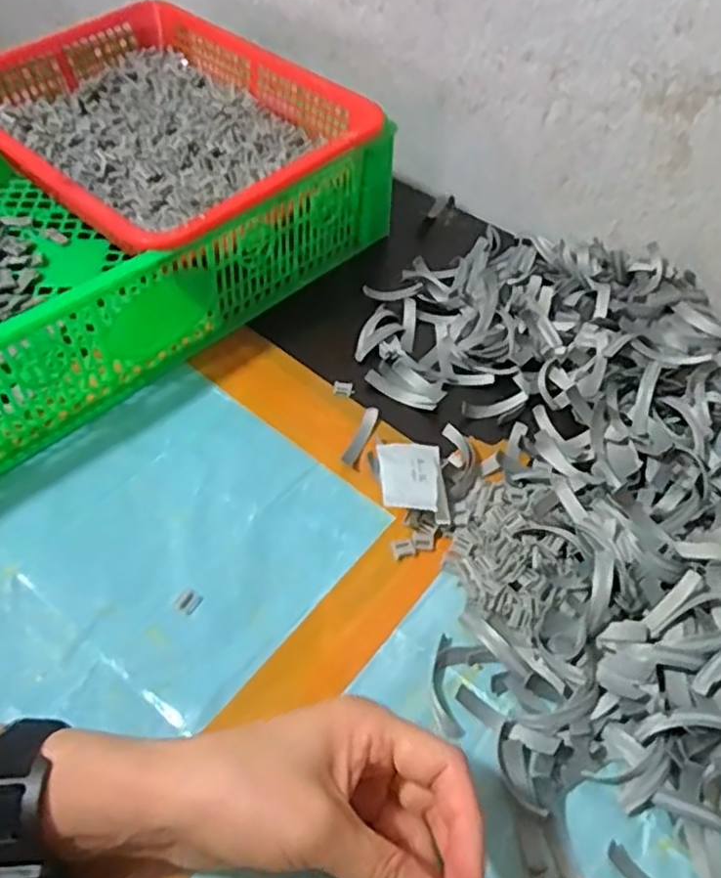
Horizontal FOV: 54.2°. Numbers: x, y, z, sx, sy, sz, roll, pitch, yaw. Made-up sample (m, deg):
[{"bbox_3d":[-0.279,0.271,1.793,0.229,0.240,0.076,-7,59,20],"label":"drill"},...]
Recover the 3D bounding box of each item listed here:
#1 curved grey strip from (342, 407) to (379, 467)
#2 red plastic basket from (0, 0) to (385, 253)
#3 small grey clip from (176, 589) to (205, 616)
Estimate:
[{"bbox_3d":[0.001,-0.001,0.476,0.010,0.007,0.050,19,51,12],"label":"curved grey strip"},{"bbox_3d":[-0.153,-0.247,0.572,0.241,0.075,0.300,-36,60,-28],"label":"red plastic basket"},{"bbox_3d":[-0.096,0.091,0.396,0.013,0.004,0.013,25,53,17],"label":"small grey clip"}]

